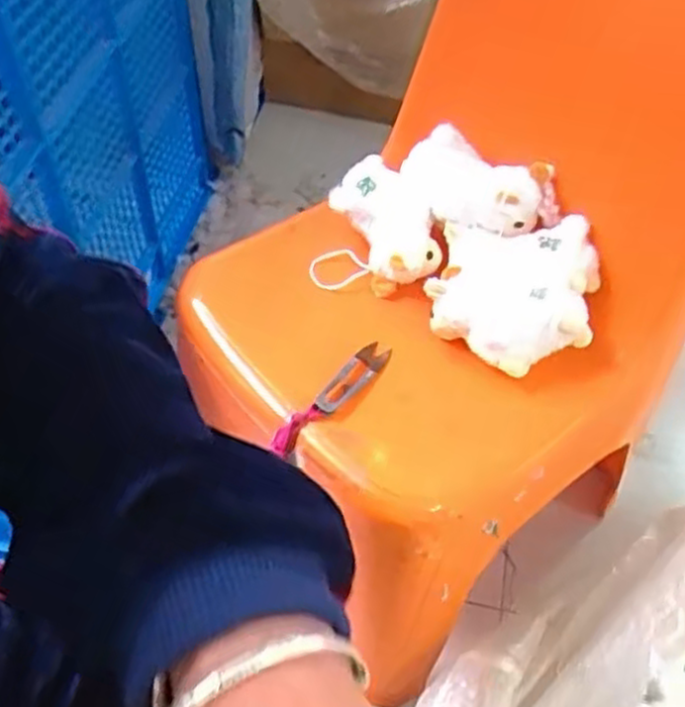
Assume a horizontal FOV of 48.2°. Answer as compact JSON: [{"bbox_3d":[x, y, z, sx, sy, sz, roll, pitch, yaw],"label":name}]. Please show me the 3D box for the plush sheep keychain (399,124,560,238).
[{"bbox_3d":[0.119,-0.147,0.664,0.143,0.048,0.058,20,54,13],"label":"plush sheep keychain"}]

